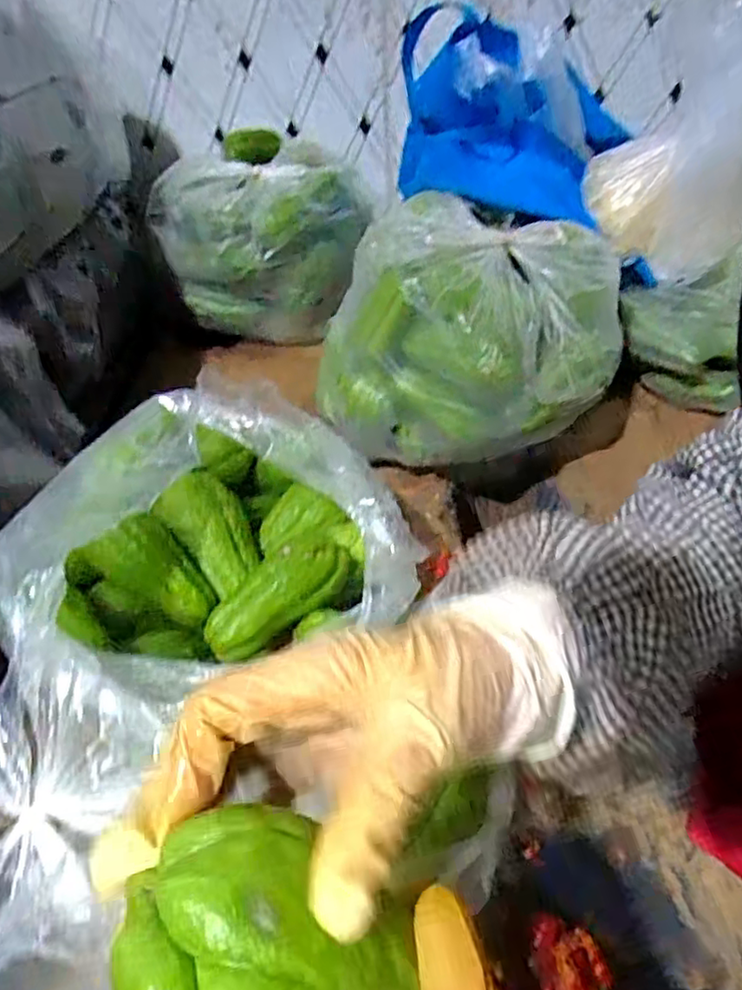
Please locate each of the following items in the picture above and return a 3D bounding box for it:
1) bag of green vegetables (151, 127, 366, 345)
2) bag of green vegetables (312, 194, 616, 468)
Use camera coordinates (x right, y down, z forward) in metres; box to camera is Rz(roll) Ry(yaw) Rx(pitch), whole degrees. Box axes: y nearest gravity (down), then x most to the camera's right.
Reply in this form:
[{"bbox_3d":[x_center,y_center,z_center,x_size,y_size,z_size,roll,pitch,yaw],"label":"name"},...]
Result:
[{"bbox_3d":[-0.148,-0.343,0.917,0.288,0.238,0.173,-13,43,-12],"label":"bag of green vegetables"},{"bbox_3d":[0.102,-0.176,0.695,0.305,0.205,0.216,7,42,10],"label":"bag of green vegetables"}]

